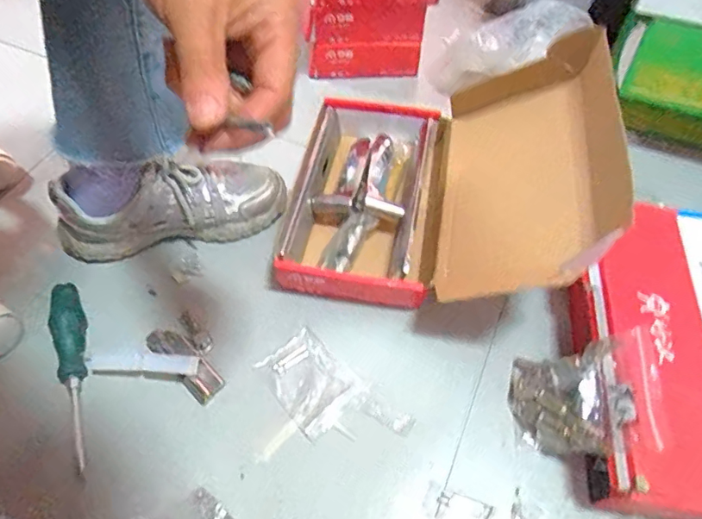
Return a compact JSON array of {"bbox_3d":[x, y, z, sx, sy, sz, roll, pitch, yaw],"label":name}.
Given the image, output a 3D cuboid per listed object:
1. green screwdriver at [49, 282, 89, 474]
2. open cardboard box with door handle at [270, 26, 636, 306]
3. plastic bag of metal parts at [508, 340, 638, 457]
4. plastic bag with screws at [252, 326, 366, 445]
[{"bbox_3d":[-0.269,0.105,0.478,0.029,0.023,0.184,-15,58,-10],"label":"green screwdriver"},{"bbox_3d":[0.086,-0.102,0.516,0.291,0.188,0.265,10,57,6],"label":"open cardboard box with door handle"},{"bbox_3d":[0.195,0.126,0.445,0.020,0.106,0.089,27,51,-32],"label":"plastic bag of metal parts"},{"bbox_3d":[-0.040,0.118,0.485,0.069,0.004,0.091,-37,65,-22],"label":"plastic bag with screws"}]

